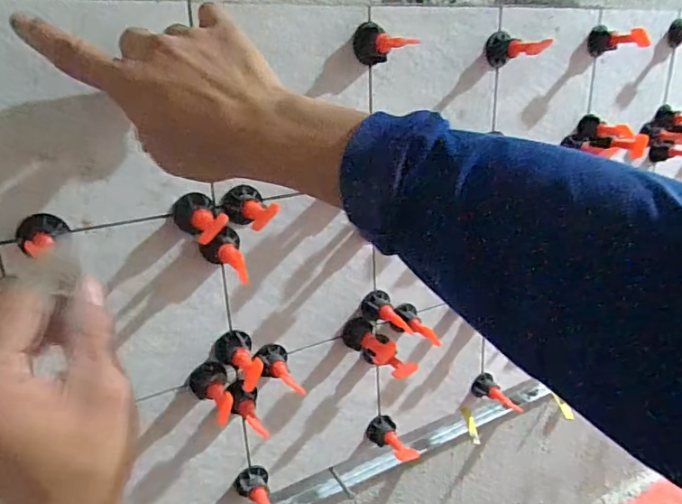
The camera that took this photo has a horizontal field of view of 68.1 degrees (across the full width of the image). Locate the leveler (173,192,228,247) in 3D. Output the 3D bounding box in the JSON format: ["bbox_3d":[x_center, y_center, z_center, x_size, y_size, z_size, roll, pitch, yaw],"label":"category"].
[{"bbox_3d":[-0.105,-0.024,0.373,0.032,0.028,0.059,-10,21,-20],"label":"leveler"}]

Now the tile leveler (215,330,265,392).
[{"bbox_3d":[-0.085,0.090,0.418,0.031,0.026,0.054,-10,21,-18],"label":"tile leveler"}]

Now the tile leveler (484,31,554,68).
[{"bbox_3d":[0.166,-0.193,0.479,0.030,0.030,0.054,-12,22,-24],"label":"tile leveler"}]

